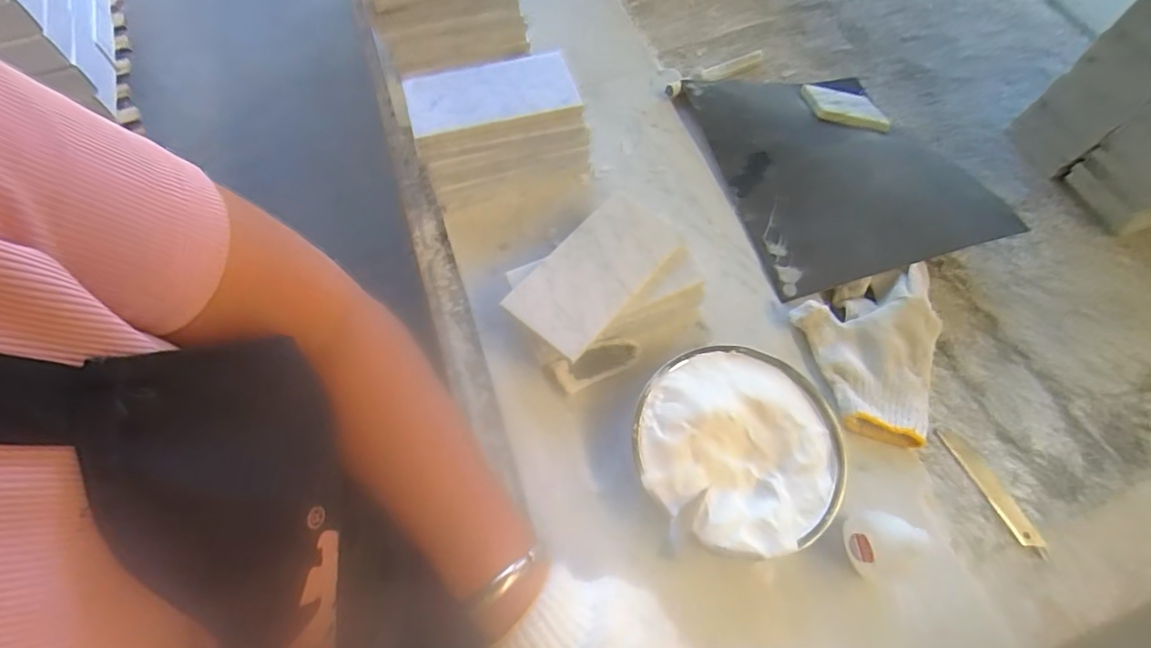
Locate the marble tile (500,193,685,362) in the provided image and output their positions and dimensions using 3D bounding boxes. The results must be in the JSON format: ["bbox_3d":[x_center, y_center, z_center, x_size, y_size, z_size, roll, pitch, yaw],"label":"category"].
[{"bbox_3d":[0.015,-0.043,0.423,0.075,0.010,0.139,40,71,14],"label":"marble tile"}]

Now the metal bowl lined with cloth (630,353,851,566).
[{"bbox_3d":[0.121,0.086,0.385,0.149,0.036,0.140,1,66,-2],"label":"metal bowl lined with cloth"}]

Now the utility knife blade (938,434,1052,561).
[{"bbox_3d":[0.327,0.130,0.412,0.018,0.004,0.105,-25,69,-12],"label":"utility knife blade"}]

